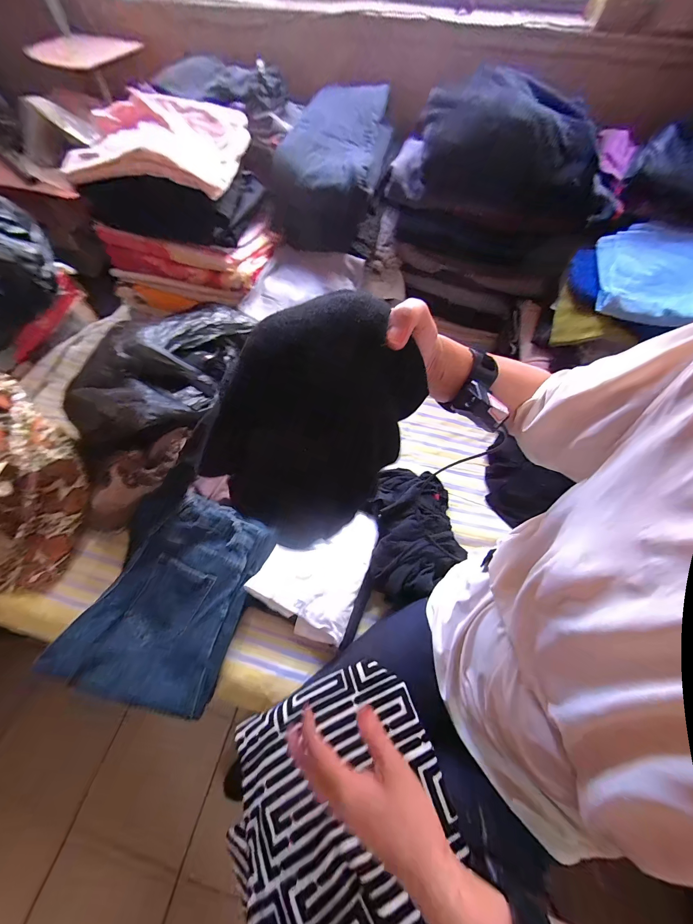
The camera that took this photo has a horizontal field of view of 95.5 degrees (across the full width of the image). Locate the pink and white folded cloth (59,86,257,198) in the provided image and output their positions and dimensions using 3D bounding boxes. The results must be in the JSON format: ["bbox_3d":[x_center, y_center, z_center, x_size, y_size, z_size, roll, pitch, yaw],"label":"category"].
[{"bbox_3d":[-0.396,-0.653,0.641,0.334,0.087,0.183,15,63,7],"label":"pink and white folded cloth"}]

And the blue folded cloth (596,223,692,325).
[{"bbox_3d":[0.679,-0.391,0.654,0.286,0.072,0.225,12,62,6],"label":"blue folded cloth"}]

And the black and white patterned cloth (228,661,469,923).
[{"bbox_3d":[-0.001,0.444,0.359,0.258,0.089,0.323,-14,63,-8],"label":"black and white patterned cloth"}]

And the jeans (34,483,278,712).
[{"bbox_3d":[-0.300,0.231,0.562,0.232,0.071,0.318,17,63,8],"label":"jeans"}]

